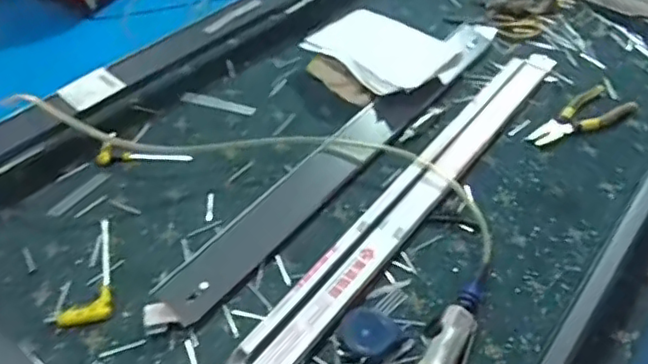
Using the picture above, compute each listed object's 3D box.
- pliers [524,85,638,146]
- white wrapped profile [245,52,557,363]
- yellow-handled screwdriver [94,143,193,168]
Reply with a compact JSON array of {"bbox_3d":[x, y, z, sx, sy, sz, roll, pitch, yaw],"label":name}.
[{"bbox_3d":[0.414,-0.105,1.009,0.189,0.030,0.082,-23,50,-21],"label":"pliers"},{"bbox_3d":[0.133,0.026,0.869,0.043,0.034,0.785,29,52,26],"label":"white wrapped profile"},{"bbox_3d":[-0.274,-0.039,0.947,0.142,0.025,0.024,2,46,2],"label":"yellow-handled screwdriver"}]

